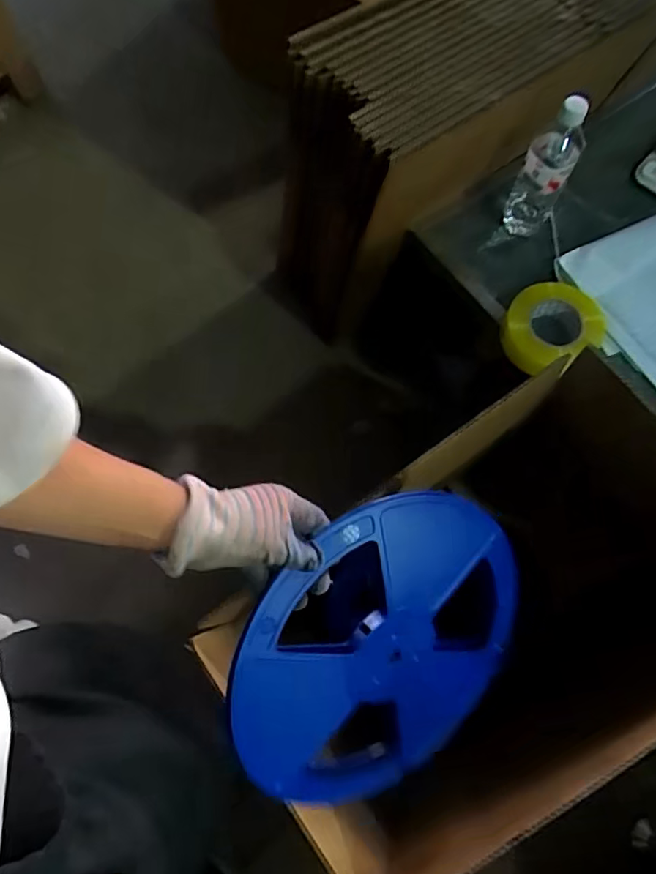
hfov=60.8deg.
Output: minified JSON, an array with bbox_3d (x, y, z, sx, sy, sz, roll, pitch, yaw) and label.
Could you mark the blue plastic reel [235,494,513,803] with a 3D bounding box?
[{"bbox_3d":[0.059,0.209,0.544,0.309,0.023,0.308,-8,108,-26],"label":"blue plastic reel"}]

